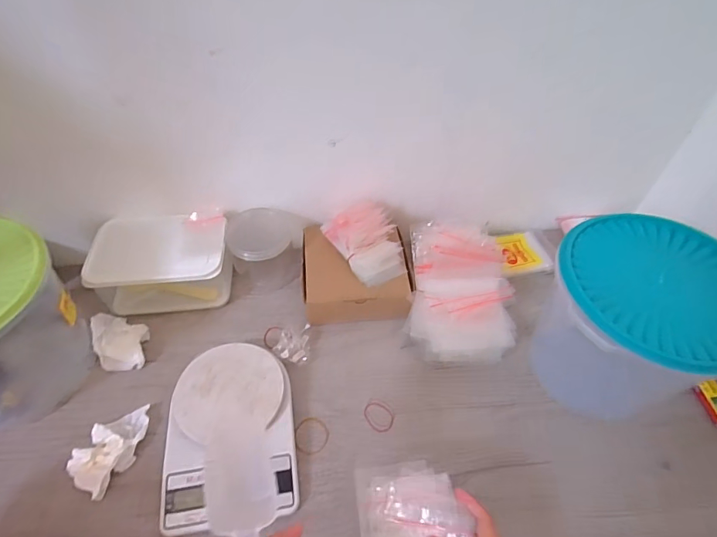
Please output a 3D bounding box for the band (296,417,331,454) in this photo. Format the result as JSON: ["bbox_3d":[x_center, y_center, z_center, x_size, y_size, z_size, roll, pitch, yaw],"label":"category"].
[{"bbox_3d":[-0.058,0.209,0.537,0.041,0.004,0.046,-1,51,-2],"label":"band"}]

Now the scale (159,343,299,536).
[{"bbox_3d":[-0.156,0.196,0.526,0.154,0.034,0.213,-6,52,-6],"label":"scale"}]

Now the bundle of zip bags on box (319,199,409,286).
[{"bbox_3d":[0.010,-0.047,0.643,0.077,0.068,0.135,-29,56,-23],"label":"bundle of zip bags on box"}]

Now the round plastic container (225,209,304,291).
[{"bbox_3d":[-0.145,-0.034,0.685,0.111,0.076,0.105,1,51,-1],"label":"round plastic container"}]

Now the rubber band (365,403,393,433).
[{"bbox_3d":[0.026,0.192,0.555,0.044,0.007,0.035,34,58,23],"label":"rubber band"}]

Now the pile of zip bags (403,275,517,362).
[{"bbox_3d":[0.145,0.083,0.602,0.147,0.072,0.109,-4,50,-4],"label":"pile of zip bags"}]

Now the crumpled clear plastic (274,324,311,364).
[{"bbox_3d":[-0.093,0.108,0.608,0.045,0.033,0.053,-1,51,-3],"label":"crumpled clear plastic"}]

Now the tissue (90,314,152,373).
[{"bbox_3d":[-0.336,0.101,0.601,0.069,0.031,0.079,-4,52,-5],"label":"tissue"}]

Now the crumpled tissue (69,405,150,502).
[{"bbox_3d":[-0.296,0.213,0.515,0.062,0.016,0.102,17,53,11],"label":"crumpled tissue"}]

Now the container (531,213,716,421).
[{"bbox_3d":[0.322,0.072,0.535,0.195,0.201,0.202,1,51,-1],"label":"container"}]

